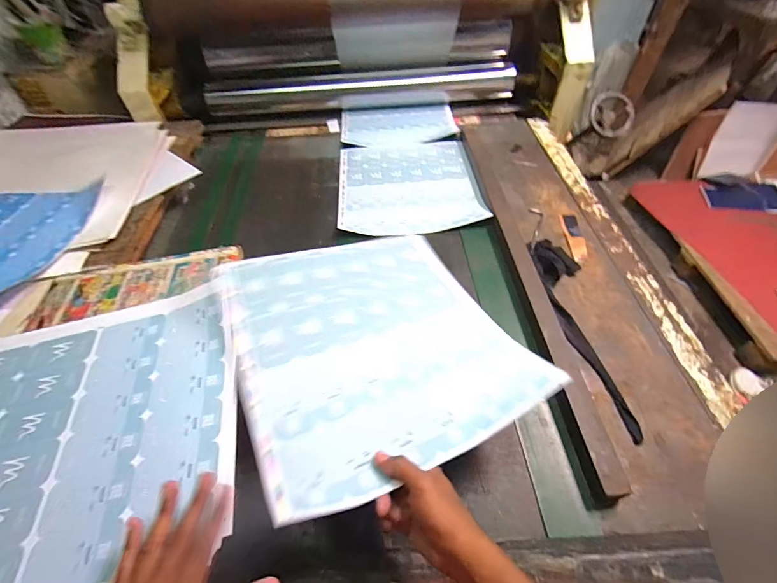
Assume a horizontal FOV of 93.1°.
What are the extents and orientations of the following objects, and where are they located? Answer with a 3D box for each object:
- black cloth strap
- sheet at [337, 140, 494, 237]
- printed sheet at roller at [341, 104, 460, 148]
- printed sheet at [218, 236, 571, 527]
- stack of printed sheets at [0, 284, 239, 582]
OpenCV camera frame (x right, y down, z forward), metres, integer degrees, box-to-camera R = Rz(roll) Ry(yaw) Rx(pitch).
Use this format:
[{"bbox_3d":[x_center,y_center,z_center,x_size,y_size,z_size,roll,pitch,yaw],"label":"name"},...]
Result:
[{"bbox_3d":[0.344,0.047,0.668,0.081,0.025,0.419,-2,51,1],"label":"black cloth strap"},{"bbox_3d":[0.046,-0.290,0.968,0.349,0.026,0.395,-5,51,-1],"label":"sheet"},{"bbox_3d":[0.029,-0.544,1.181,0.353,0.015,0.244,-5,51,-1],"label":"printed sheet at roller"},{"bbox_3d":[-0.027,0.060,0.519,0.350,0.064,0.376,-23,54,-15],"label":"printed sheet"},{"bbox_3d":[-0.387,0.167,0.454,0.393,0.031,0.370,-12,51,-7],"label":"stack of printed sheets"}]

